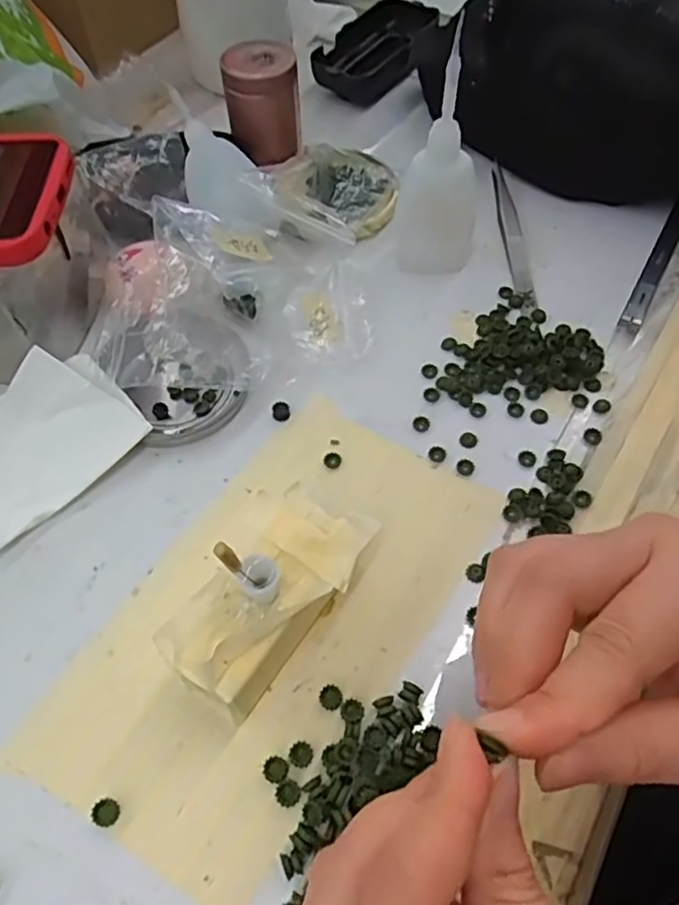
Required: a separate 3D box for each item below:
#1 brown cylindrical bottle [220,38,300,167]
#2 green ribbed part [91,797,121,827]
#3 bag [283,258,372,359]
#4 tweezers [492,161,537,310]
[{"bbox_3d":[-0.047,-0.215,0.408,0.043,0.057,0.033,-5,58,-2],"label":"brown cylindrical bottle"},{"bbox_3d":[-0.082,0.127,0.233,0.008,0.006,0.009,2,58,2],"label":"green ribbed part"},{"bbox_3d":[-0.008,-0.077,0.359,0.042,0.009,0.072,-7,58,-4],"label":"bag"},{"bbox_3d":[0.101,-0.133,0.387,0.014,0.005,0.123,-3,58,-1],"label":"tweezers"}]

